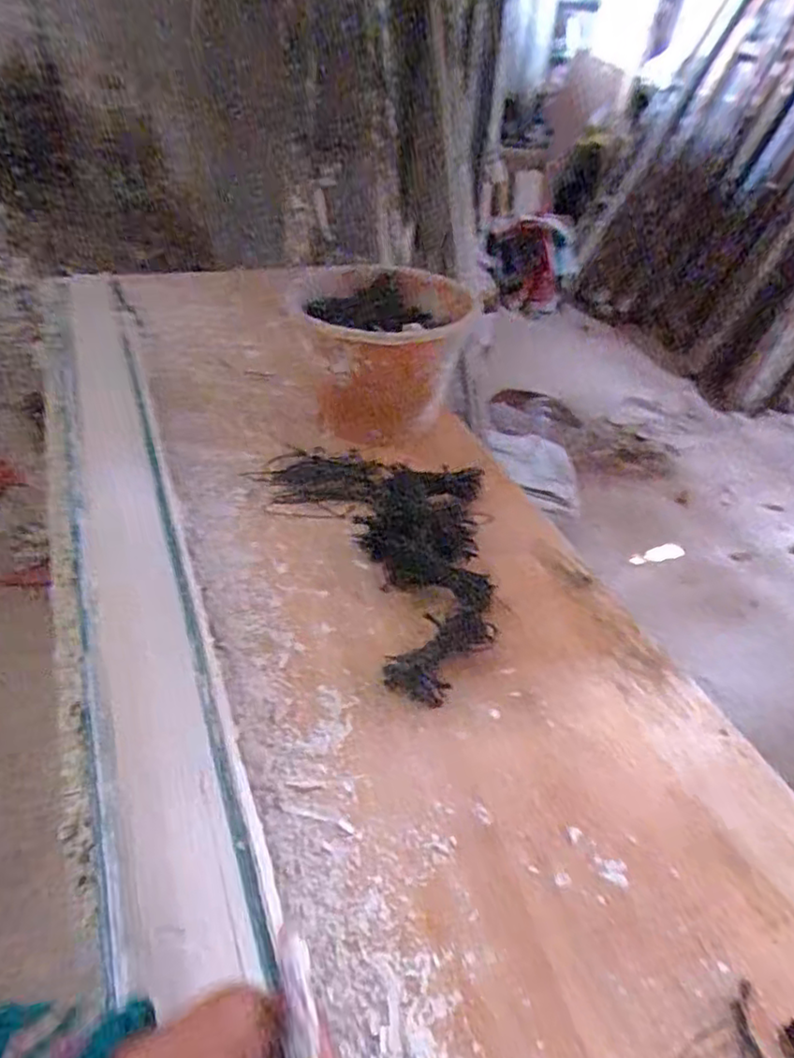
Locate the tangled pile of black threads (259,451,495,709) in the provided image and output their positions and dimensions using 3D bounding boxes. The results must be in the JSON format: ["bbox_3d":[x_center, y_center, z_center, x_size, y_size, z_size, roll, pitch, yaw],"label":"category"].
[{"bbox_3d":[0.016,0.001,0.824,0.250,0.041,0.447,-15,44,-24],"label":"tangled pile of black threads"}]

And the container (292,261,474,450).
[{"bbox_3d":[-0.026,-0.272,1.012,0.262,0.185,0.251,-1,39,-8],"label":"container"}]

